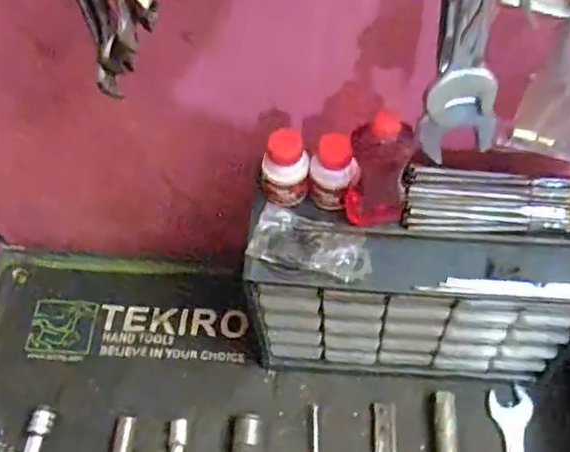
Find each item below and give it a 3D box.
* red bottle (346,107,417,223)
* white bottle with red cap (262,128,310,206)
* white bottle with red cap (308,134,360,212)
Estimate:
[{"bbox_3d":[0.075,-0.046,0.498,0.048,0.120,0.040,8,59,7],"label":"red bottle"},{"bbox_3d":[0.000,-0.047,0.530,0.038,0.068,0.034,-1,58,2],"label":"white bottle with red cap"},{"bbox_3d":[0.040,-0.044,0.532,0.039,0.063,0.032,3,58,4],"label":"white bottle with red cap"}]

